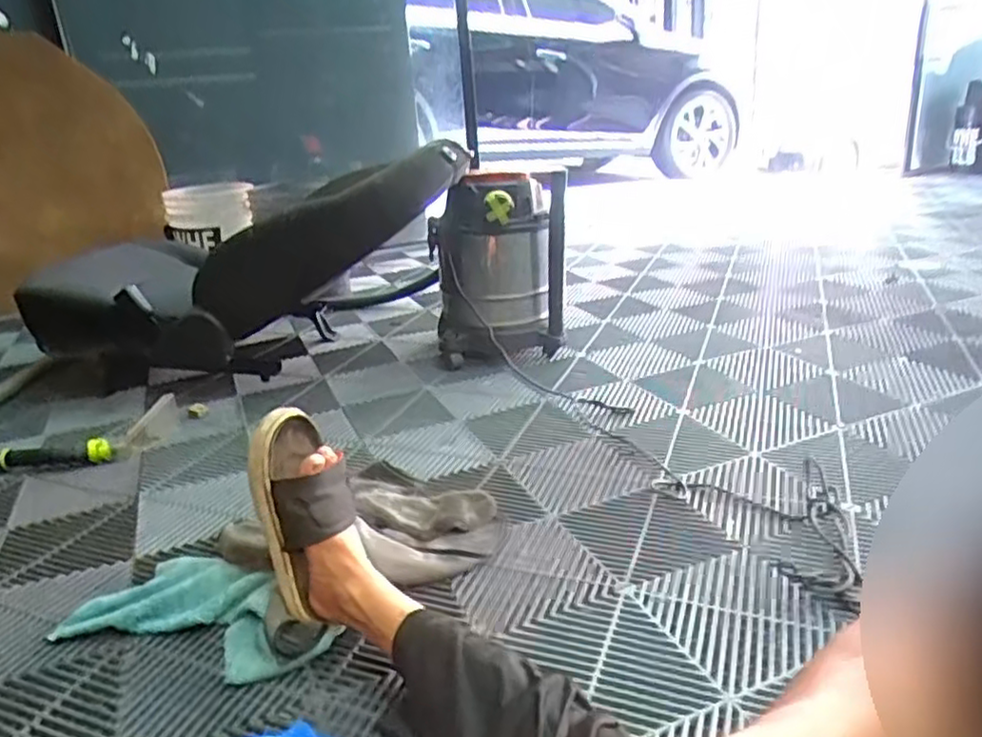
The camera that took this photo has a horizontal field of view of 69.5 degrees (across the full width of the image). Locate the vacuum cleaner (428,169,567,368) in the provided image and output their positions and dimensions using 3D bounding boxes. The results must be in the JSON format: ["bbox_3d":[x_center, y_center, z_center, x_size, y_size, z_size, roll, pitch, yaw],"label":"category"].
[{"bbox_3d":[0.020,-0.239,1.642,0.308,0.414,0.329,-3,20,2],"label":"vacuum cleaner"}]

